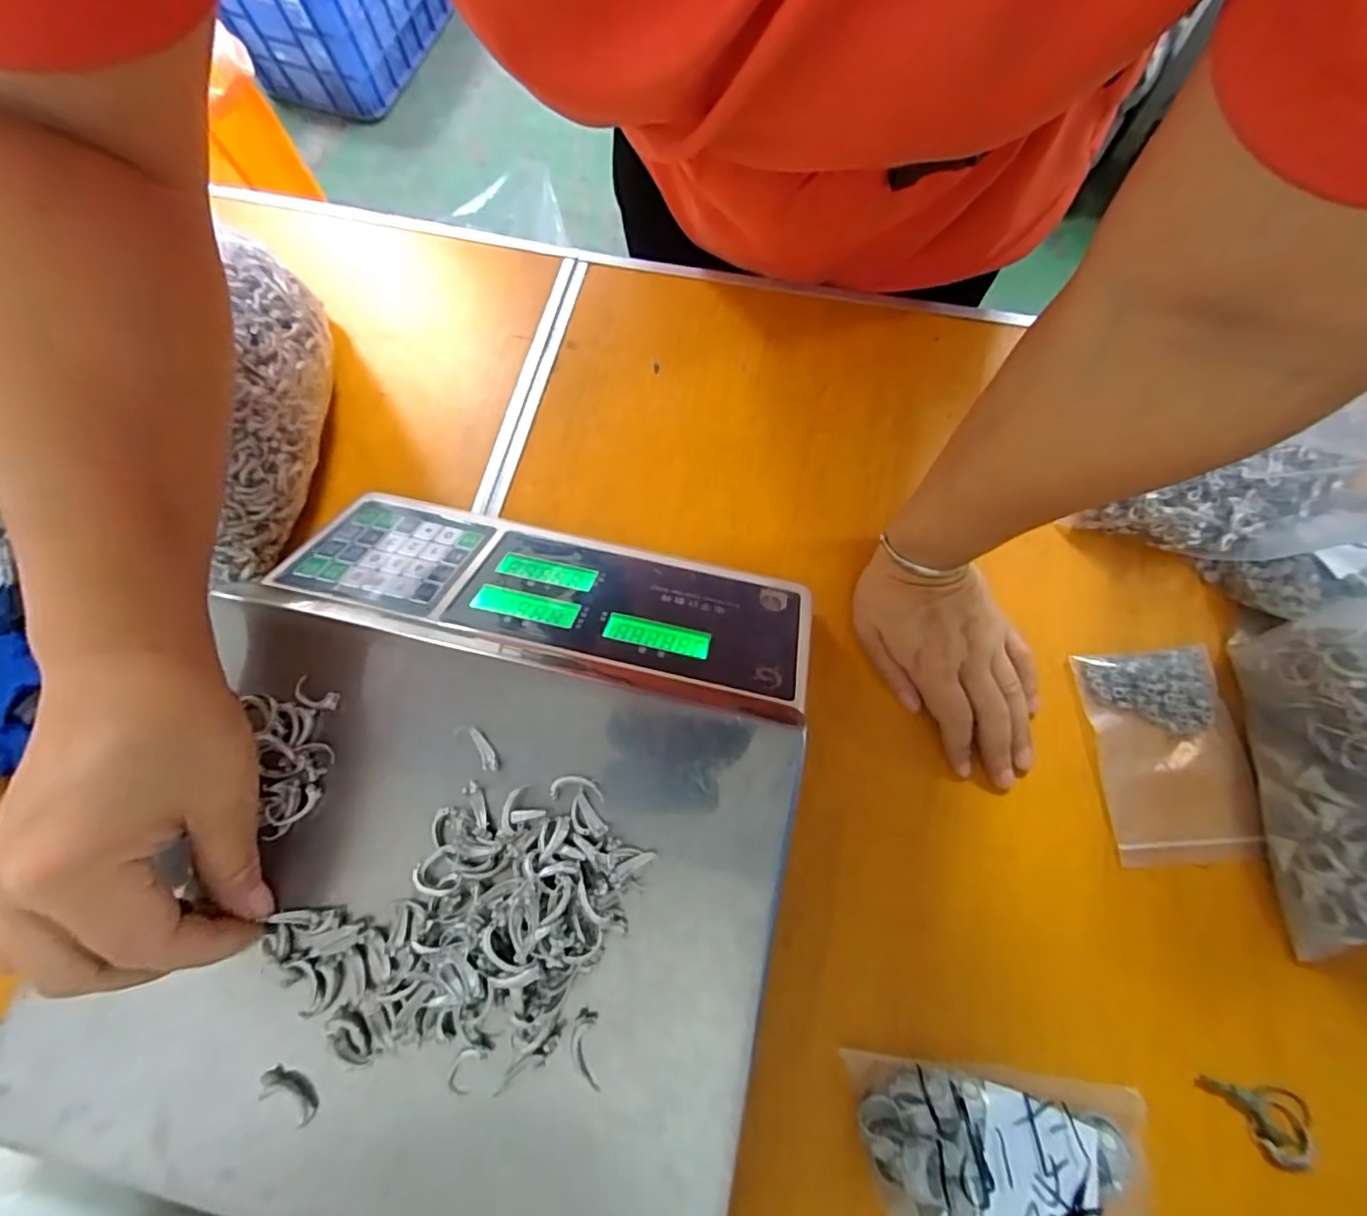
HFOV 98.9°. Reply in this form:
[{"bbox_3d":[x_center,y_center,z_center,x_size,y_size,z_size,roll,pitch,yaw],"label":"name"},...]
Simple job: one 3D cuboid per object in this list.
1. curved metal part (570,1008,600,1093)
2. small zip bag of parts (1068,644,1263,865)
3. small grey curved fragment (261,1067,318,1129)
[{"bbox_3d":[-0.038,0.169,0.224,0.010,0.004,0.026,-2,75,2],"label":"curved metal part"},{"bbox_3d":[0.283,0.083,0.340,0.075,0.010,0.117,-4,75,1],"label":"small zip bag of parts"},{"bbox_3d":[-0.150,0.184,0.221,0.024,0.005,0.012,30,79,10],"label":"small grey curved fragment"}]

